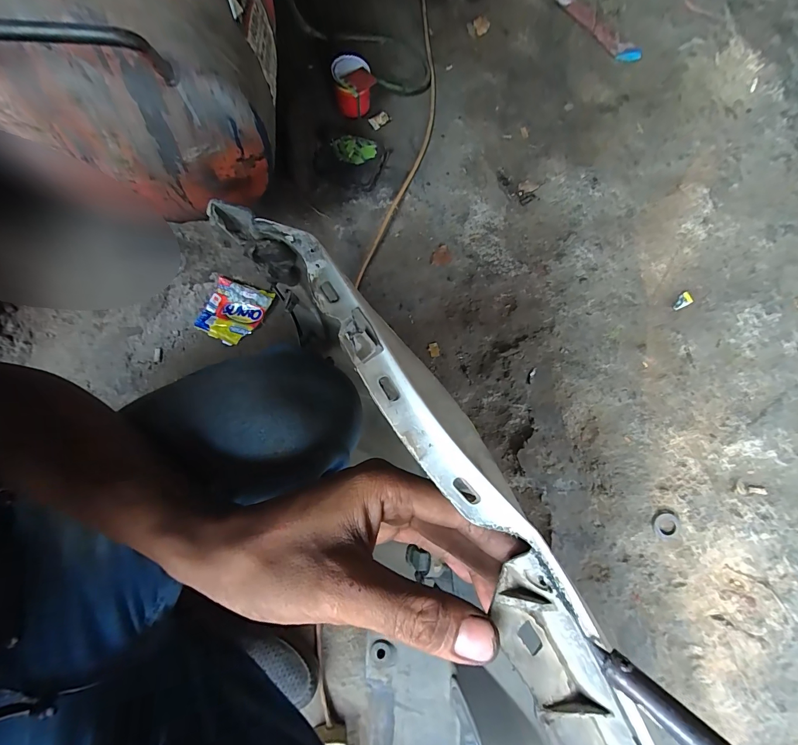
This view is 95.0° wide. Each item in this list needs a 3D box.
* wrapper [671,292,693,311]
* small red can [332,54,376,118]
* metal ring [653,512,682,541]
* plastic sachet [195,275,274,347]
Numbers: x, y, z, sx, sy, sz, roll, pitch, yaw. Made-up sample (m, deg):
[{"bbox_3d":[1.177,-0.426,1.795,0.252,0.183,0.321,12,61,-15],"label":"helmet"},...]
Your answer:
[{"bbox_3d":[0.567,-0.143,0.734,0.052,0.004,0.026,-27,80,-6],"label":"wrapper"},{"bbox_3d":[-0.088,-0.566,0.718,0.079,0.067,0.096,-10,77,-5],"label":"small red can"},{"bbox_3d":[0.459,0.263,0.625,0.045,0.004,0.041,0,78,-1],"label":"metal ring"},{"bbox_3d":[-0.305,-0.112,0.670,0.105,0.013,0.114,22,79,4],"label":"plastic sachet"}]

